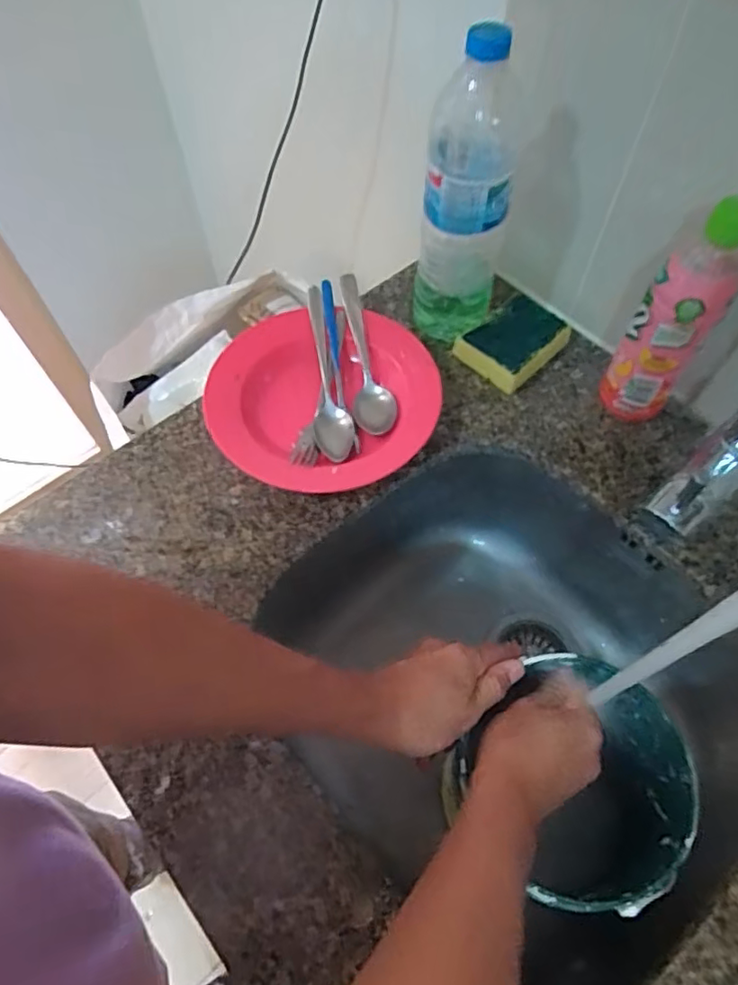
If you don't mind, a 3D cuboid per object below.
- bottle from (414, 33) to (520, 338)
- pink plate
[{"bbox_3d":[0.085,-0.268,0.534,0.080,0.247,0.091,0,60,1],"label":"bottle"},{"bbox_3d":[-0.041,-0.087,0.578,0.210,0.042,0.209,-1,60,1],"label":"pink plate"}]

